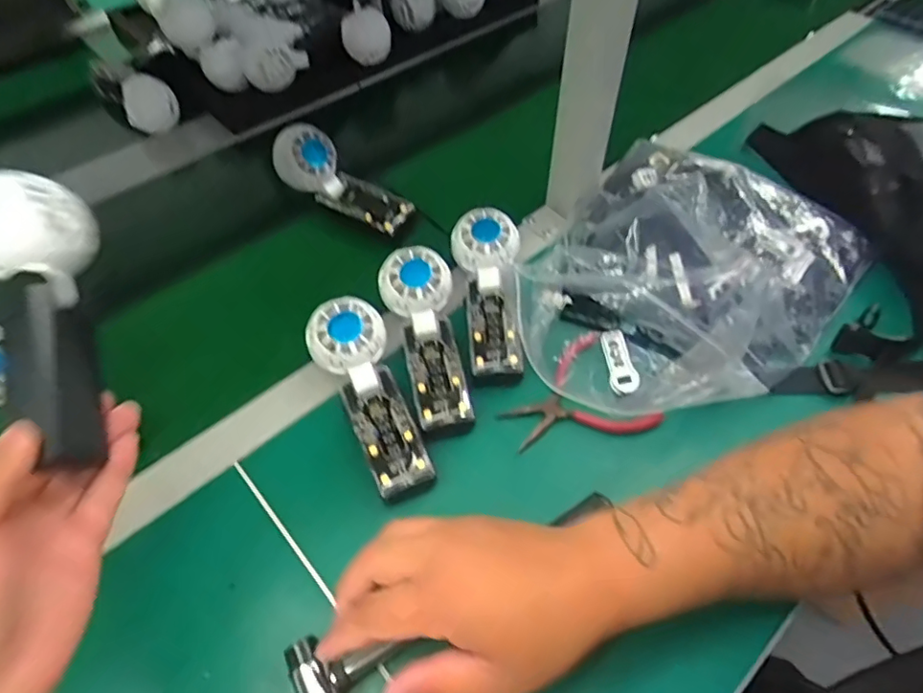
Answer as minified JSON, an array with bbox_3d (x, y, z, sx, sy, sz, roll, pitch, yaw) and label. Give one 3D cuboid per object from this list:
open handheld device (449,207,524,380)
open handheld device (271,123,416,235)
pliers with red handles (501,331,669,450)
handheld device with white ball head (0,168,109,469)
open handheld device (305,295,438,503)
[{"bbox_3d":[0.026,-0.047,0.494,0.058,0.030,0.161,-4,67,-2],"label":"open handheld device"},{"bbox_3d":[-0.125,-0.170,0.585,0.152,0.047,0.051,32,58,-4],"label":"open handheld device"},{"bbox_3d":[0.089,0.043,0.460,0.111,0.013,0.100,-19,56,-13],"label":"pliers with red handles"},{"bbox_3d":[-0.232,-0.014,0.310,0.054,0.049,0.159,-15,87,-10],"label":"handheld device with white ball head"},{"bbox_3d":[-0.071,0.041,0.438,0.061,0.060,0.162,-20,57,-16],"label":"open handheld device"}]

